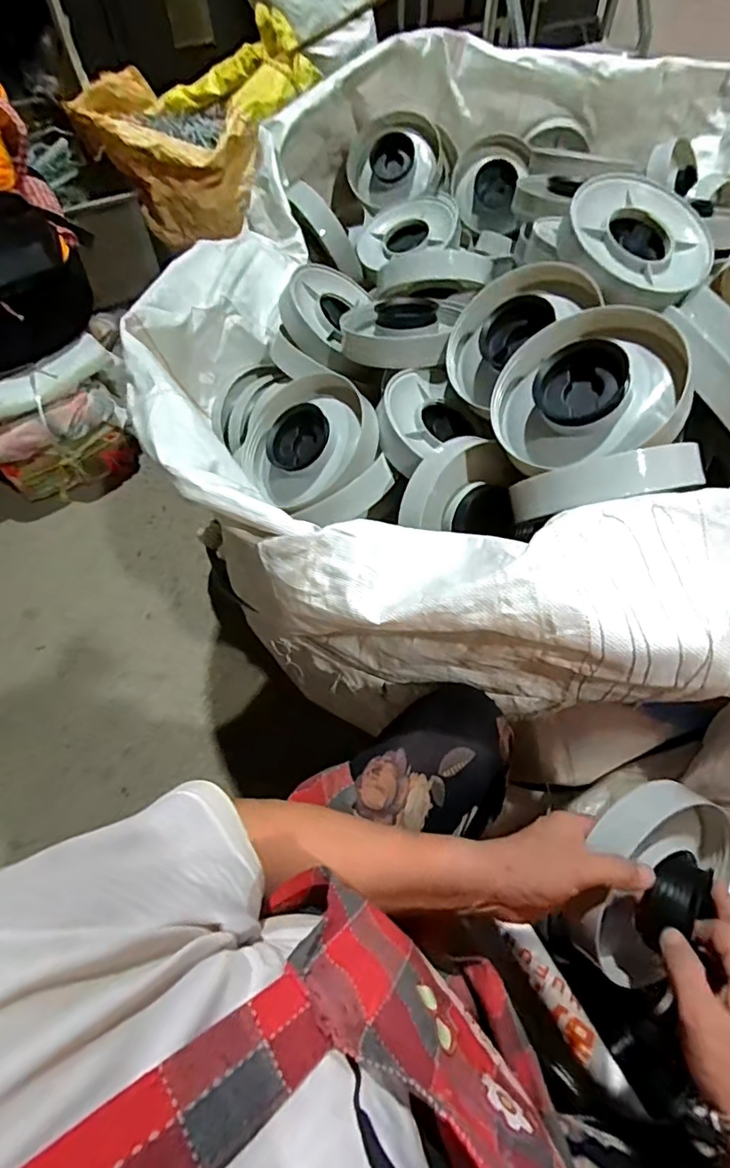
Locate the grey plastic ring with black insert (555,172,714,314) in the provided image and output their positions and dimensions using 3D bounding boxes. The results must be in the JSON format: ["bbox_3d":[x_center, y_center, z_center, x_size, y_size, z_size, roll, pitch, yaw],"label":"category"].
[{"bbox_3d":[0.283,-0.355,0.575,0.138,0.040,0.154,-37,81,-11],"label":"grey plastic ring with black insert"}]

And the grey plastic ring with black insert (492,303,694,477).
[{"bbox_3d":[0.187,-0.162,0.475,0.149,0.059,0.130,-8,75,27],"label":"grey plastic ring with black insert"}]

